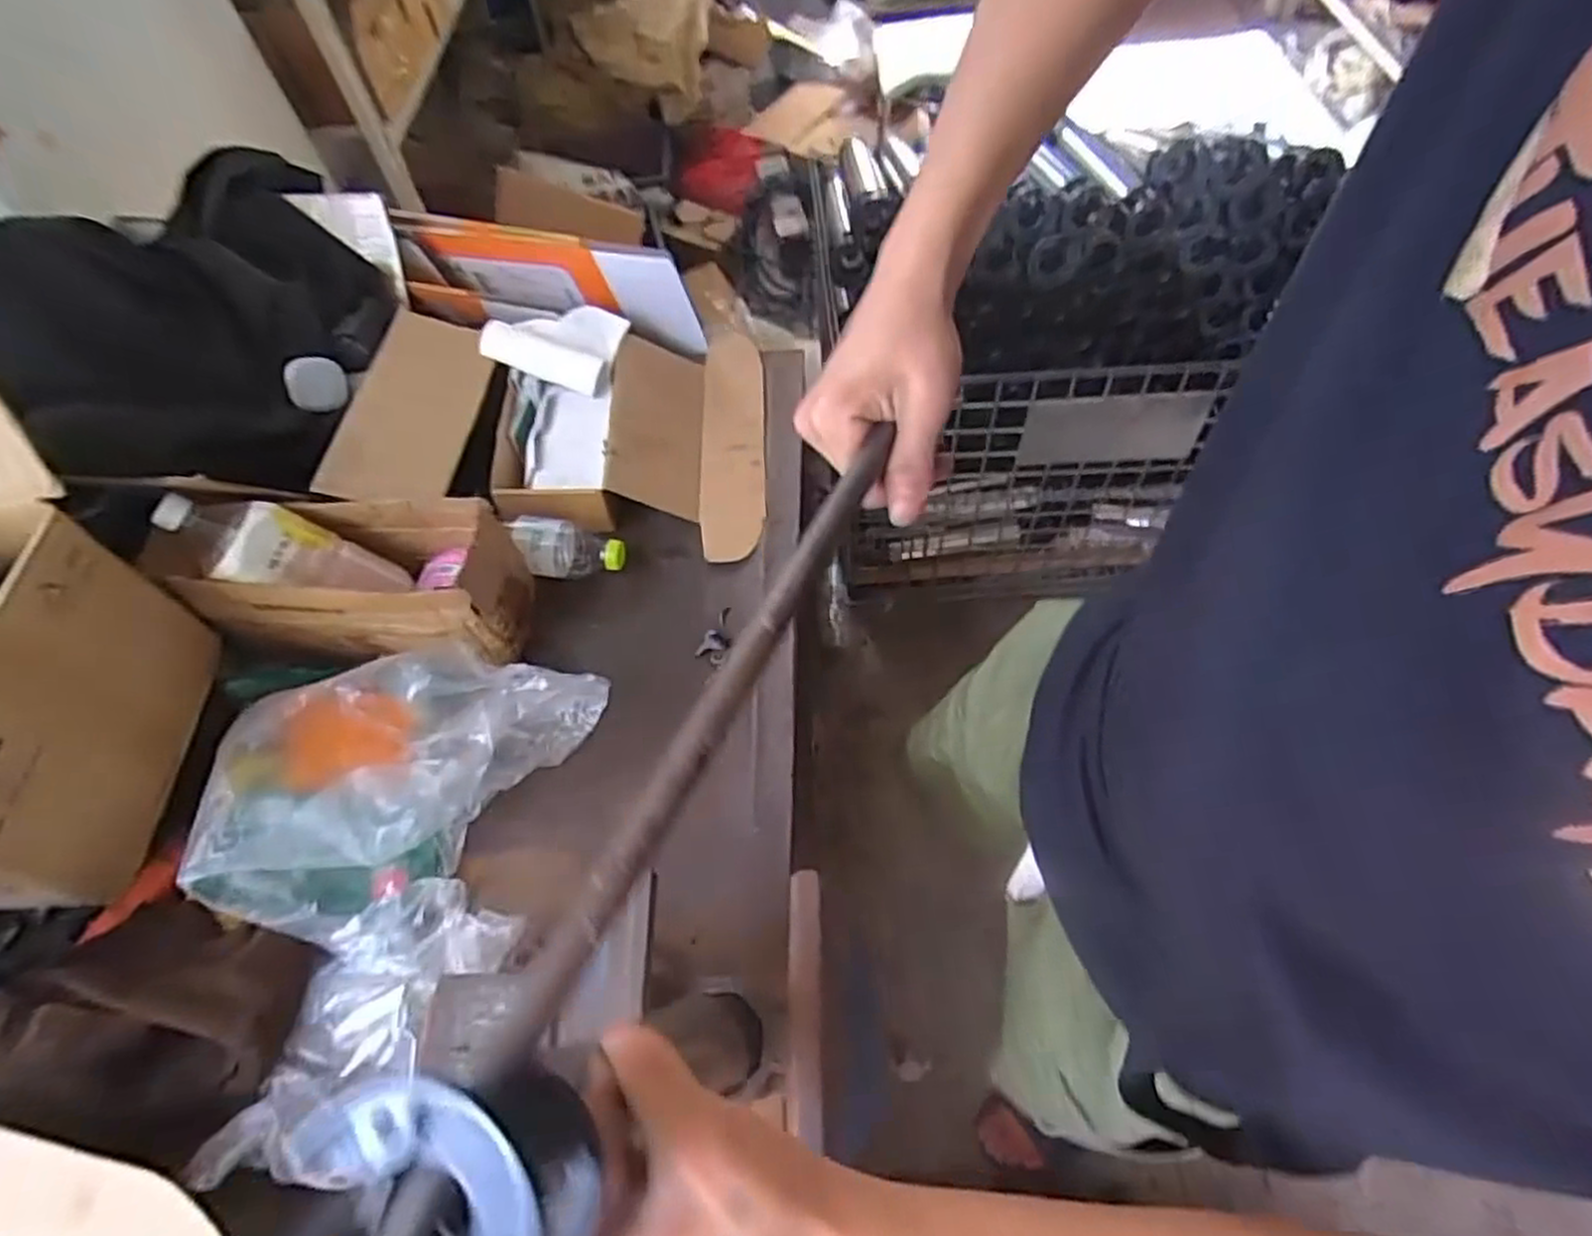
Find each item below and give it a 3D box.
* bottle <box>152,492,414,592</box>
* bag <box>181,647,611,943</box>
[{"bbox_3d":[-0.473,-0.058,0.738,0.055,0.209,0.076,-34,50,37],"label":"bottle"},{"bbox_3d":[-0.337,0.126,0.692,0.152,0.159,0.317,30,66,19],"label":"bag"}]

